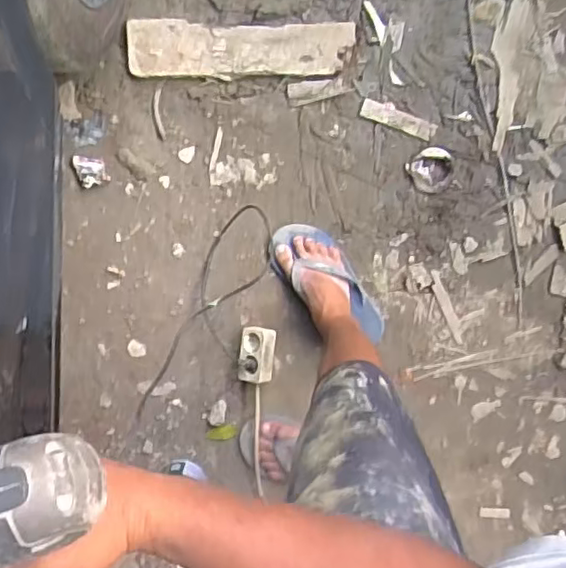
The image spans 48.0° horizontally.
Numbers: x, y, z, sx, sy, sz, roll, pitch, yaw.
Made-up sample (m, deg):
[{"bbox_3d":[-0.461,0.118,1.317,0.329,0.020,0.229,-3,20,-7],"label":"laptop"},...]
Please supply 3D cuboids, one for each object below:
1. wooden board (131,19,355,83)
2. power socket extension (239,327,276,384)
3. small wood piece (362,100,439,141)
[{"bbox_3d":[-0.080,-0.442,1.202,0.417,0.022,0.103,1,94,-1],"label":"wooden board"},{"bbox_3d":[-0.050,0.139,1.243,0.069,0.069,0.113,5,94,-1],"label":"power socket extension"},{"bbox_3d":[0.225,-0.320,1.235,0.148,0.005,0.034,21,94,-3],"label":"small wood piece"}]

